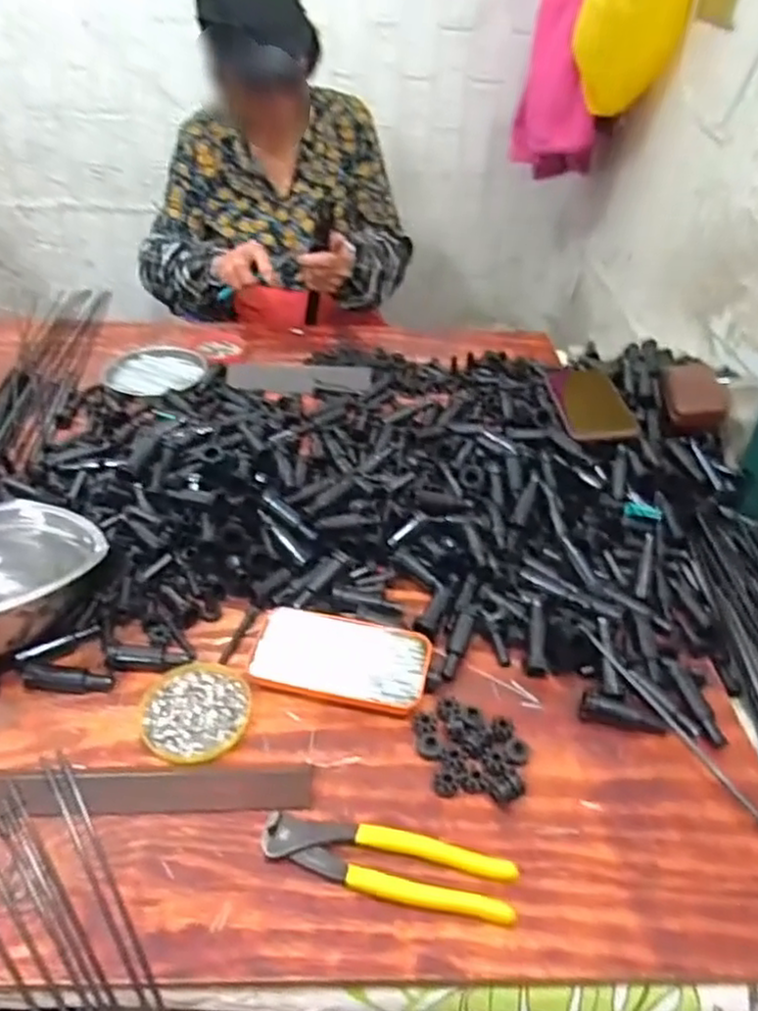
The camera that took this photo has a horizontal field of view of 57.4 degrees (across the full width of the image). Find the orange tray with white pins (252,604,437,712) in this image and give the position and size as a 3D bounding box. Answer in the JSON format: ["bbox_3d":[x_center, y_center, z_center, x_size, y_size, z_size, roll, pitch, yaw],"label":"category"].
[{"bbox_3d":[-0.031,0.126,0.574,0.142,0.019,0.074,12,39,10],"label":"orange tray with white pins"}]

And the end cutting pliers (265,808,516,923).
[{"bbox_3d":[0.006,0.234,0.453,0.163,0.012,0.040,10,39,8],"label":"end cutting pliers"}]

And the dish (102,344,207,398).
[{"bbox_3d":[-0.313,-0.191,0.963,0.125,0.017,0.145,-28,49,-33],"label":"dish"}]

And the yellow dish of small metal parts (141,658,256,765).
[{"bbox_3d":[-0.143,0.160,0.542,0.081,0.008,0.088,2,39,-2],"label":"yellow dish of small metal parts"}]

